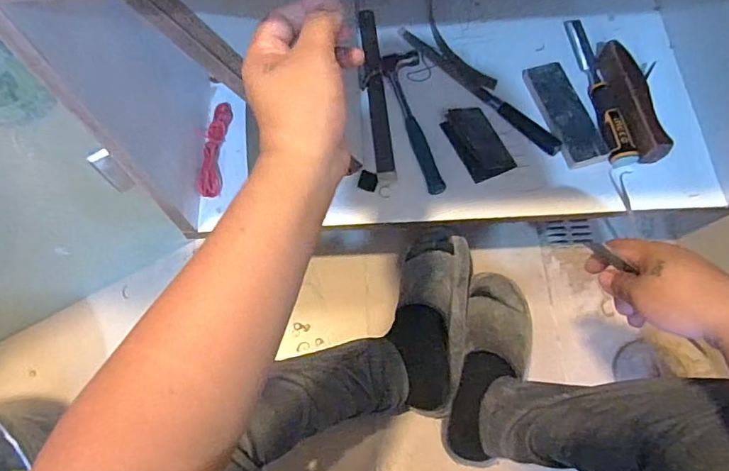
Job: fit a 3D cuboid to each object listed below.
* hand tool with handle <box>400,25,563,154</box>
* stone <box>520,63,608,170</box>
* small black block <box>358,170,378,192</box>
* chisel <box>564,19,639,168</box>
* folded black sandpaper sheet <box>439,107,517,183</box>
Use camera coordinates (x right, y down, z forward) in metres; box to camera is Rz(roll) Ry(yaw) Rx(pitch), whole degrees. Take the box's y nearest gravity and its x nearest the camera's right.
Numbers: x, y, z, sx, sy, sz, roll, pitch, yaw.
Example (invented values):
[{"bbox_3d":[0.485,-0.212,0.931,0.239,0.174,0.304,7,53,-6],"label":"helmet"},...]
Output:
[{"bbox_3d":[0.175,-0.241,0.811,0.025,0.013,0.331,-40,72,-13],"label":"hand tool with handle"},{"bbox_3d":[0.306,-0.188,0.778,0.065,0.012,0.180,-14,68,-4],"label":"stone"},{"bbox_3d":[0.005,-0.081,0.753,0.026,0.014,0.025,11,68,7],"label":"small black block"},{"bbox_3d":[0.363,-0.240,0.793,0.034,0.024,0.292,-6,67,0],"label":"chisel"},{"bbox_3d":[0.171,-0.142,0.778,0.072,0.007,0.117,-28,83,-11],"label":"folded black sandpaper sheet"}]

